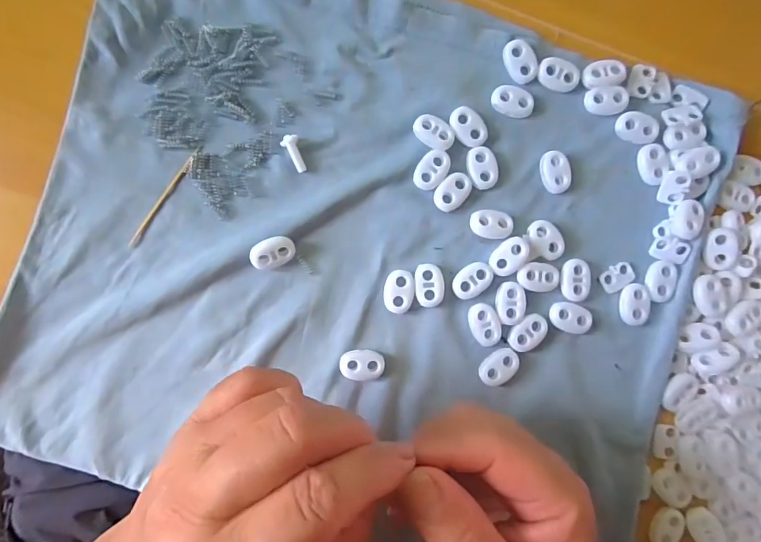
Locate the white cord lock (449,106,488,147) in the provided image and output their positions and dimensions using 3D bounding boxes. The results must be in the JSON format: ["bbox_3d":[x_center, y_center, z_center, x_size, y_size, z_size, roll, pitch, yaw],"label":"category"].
[{"bbox_3d":[0.046,-0.075,0.234,0.022,0.004,0.015,44,87,-1],"label":"white cord lock"}]

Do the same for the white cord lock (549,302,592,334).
[{"bbox_3d":[0.100,0.025,0.237,0.022,0.005,0.015,16,87,-2],"label":"white cord lock"}]

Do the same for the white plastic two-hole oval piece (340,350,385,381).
[{"bbox_3d":[-0.009,0.048,0.229,0.022,0.006,0.015,2,88,-3],"label":"white plastic two-hole oval piece"}]

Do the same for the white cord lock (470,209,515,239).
[{"bbox_3d":[0.058,-0.024,0.235,0.022,0.005,0.015,-3,88,-3],"label":"white cord lock"}]

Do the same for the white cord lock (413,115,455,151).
[{"bbox_3d":[0.028,-0.072,0.233,0.022,0.004,0.016,28,87,-2],"label":"white cord lock"}]

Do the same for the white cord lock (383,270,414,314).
[{"bbox_3d":[0.009,0.011,0.232,0.015,0.004,0.022,2,88,-3],"label":"white cord lock"}]

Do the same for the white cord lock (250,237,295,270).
[{"bbox_3d":[-0.054,-0.009,0.225,0.022,0.005,0.014,-28,90,-4],"label":"white cord lock"}]

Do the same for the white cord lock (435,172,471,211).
[{"bbox_3d":[0.038,-0.041,0.234,0.022,0.004,0.015,-45,91,-3],"label":"white cord lock"}]

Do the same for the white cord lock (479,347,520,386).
[{"bbox_3d":[0.062,0.050,0.233,0.022,0.005,0.015,-43,91,-3],"label":"white cord lock"}]

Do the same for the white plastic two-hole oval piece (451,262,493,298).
[{"bbox_3d":[0.048,0.005,0.232,0.023,0.004,0.014,-40,90,-4],"label":"white plastic two-hole oval piece"}]

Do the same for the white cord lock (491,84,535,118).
[{"bbox_3d":[0.071,-0.090,0.238,0.023,0.005,0.014,17,87,-2],"label":"white cord lock"}]

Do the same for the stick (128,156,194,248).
[{"bbox_3d":[-0.110,-0.035,0.226,0.004,0.004,0.053,33,87,-1],"label":"stick"}]

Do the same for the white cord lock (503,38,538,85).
[{"bbox_3d":[0.074,-0.111,0.238,0.014,0.005,0.022,-28,90,-4],"label":"white cord lock"}]

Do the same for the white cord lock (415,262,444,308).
[{"bbox_3d":[0.025,0.007,0.232,0.015,0.005,0.022,-1,88,-3],"label":"white cord lock"}]

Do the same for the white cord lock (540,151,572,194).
[{"bbox_3d":[0.093,-0.053,0.239,0.015,0.005,0.022,-8,88,-3],"label":"white cord lock"}]

